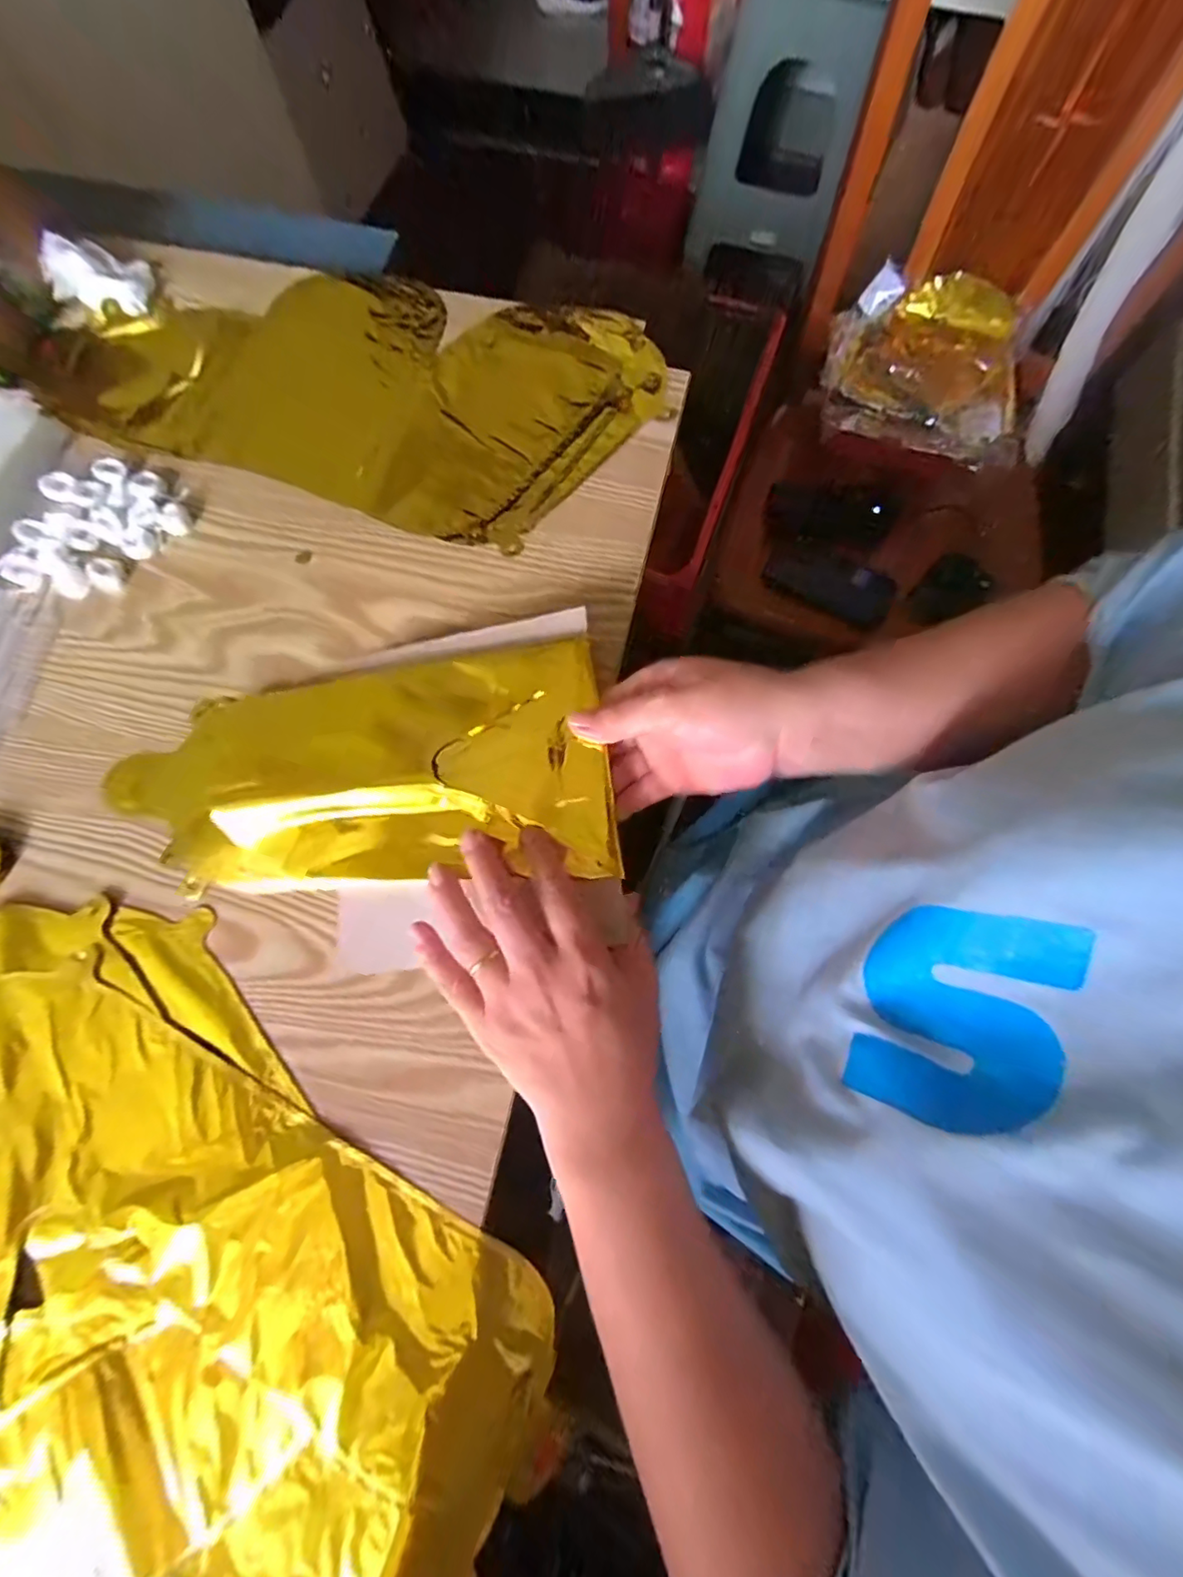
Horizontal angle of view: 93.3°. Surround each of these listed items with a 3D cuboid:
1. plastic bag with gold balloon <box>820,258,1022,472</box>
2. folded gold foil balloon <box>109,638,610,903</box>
[{"bbox_3d":[0.428,-0.536,0.708,0.249,0.051,0.245,14,76,4],"label":"plastic bag with gold balloon"},{"bbox_3d":[-0.137,-0.009,0.325,0.290,0.026,0.125,-6,75,5],"label":"folded gold foil balloon"}]

